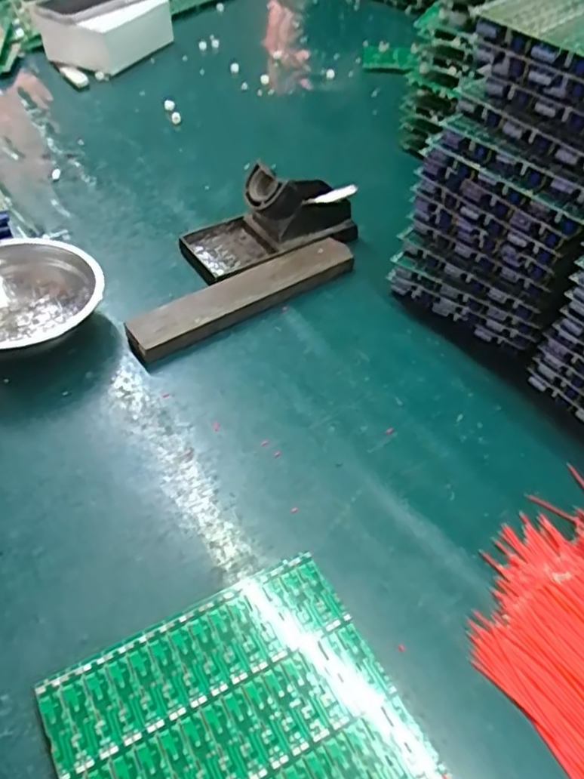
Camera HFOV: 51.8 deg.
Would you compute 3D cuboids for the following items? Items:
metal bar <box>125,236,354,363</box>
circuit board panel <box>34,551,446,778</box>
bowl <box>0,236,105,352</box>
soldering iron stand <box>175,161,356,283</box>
[{"bbox_3d":[-0.037,-0.077,0.492,0.201,0.020,0.039,-26,54,-23],"label":"metal bar"},{"bbox_3d":[-0.025,0.161,0.281,0.148,0.017,0.124,-22,52,-20],"label":"circuit board panel"},{"bbox_3d":[-0.211,-0.067,0.461,0.124,0.048,0.124,1,48,-1],"label":"bowl"},{"bbox_3d":[-0.017,-0.156,0.528,0.153,0.070,0.074,-22,52,-20],"label":"soldering iron stand"}]

